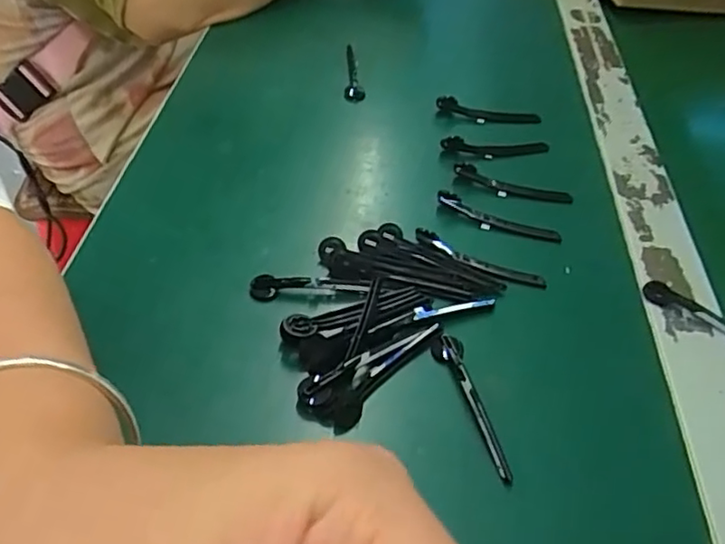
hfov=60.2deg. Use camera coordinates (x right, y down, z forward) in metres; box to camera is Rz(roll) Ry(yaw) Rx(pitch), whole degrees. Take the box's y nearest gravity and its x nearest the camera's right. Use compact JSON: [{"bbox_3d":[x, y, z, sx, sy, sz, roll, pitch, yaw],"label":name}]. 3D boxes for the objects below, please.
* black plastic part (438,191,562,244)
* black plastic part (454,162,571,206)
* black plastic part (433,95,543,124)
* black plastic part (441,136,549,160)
[{"bbox_3d":[0.078,-0.031,0.359,0.073,0.011,0.010,19,47,14],"label":"black plastic part"},{"bbox_3d":[0.092,-0.053,0.382,0.073,0.008,0.013,15,47,10],"label":"black plastic part"},{"bbox_3d":[0.089,-0.111,0.439,0.073,0.018,0.010,7,46,3],"label":"black plastic part"},{"bbox_3d":[0.089,-0.082,0.410,0.072,0.015,0.009,-2,46,-6],"label":"black plastic part"}]

